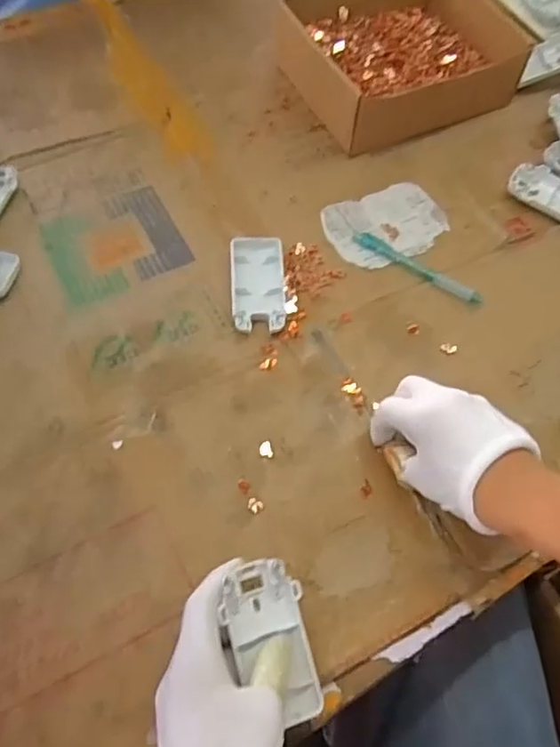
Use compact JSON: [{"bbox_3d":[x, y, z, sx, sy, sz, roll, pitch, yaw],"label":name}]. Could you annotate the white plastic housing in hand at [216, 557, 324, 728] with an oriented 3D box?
[{"bbox_3d":[-0.005,0.165,0.370,0.048,0.022,0.092,-10,64,-9],"label":"white plastic housing in hand"}]

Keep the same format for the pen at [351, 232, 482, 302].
[{"bbox_3d":[0.125,-0.097,0.546,0.127,0.006,0.017,34,66,13],"label":"pen"}]

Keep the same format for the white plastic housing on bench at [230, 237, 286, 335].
[{"bbox_3d":[-0.019,-0.078,0.521,0.046,0.012,0.096,-2,63,-5],"label":"white plastic housing on bench"}]

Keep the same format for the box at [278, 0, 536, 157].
[{"bbox_3d":[0.128,-0.344,0.643,0.220,0.069,0.199,-24,67,-15],"label":"box"}]

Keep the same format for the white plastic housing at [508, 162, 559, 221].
[{"bbox_3d":[0.277,-0.175,0.597,0.096,0.013,0.048,34,66,13],"label":"white plastic housing"}]

